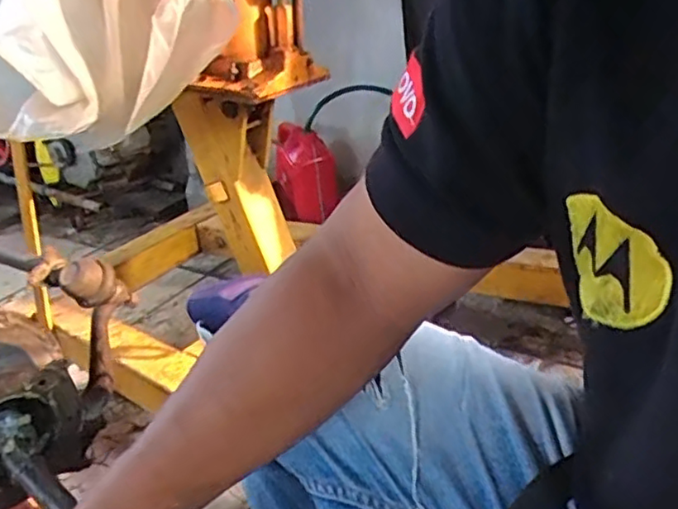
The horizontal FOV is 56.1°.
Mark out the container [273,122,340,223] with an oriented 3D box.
[{"bbox_3d":[-0.083,-0.191,1.640,0.152,0.257,0.110,-4,25,3],"label":"container"}]

